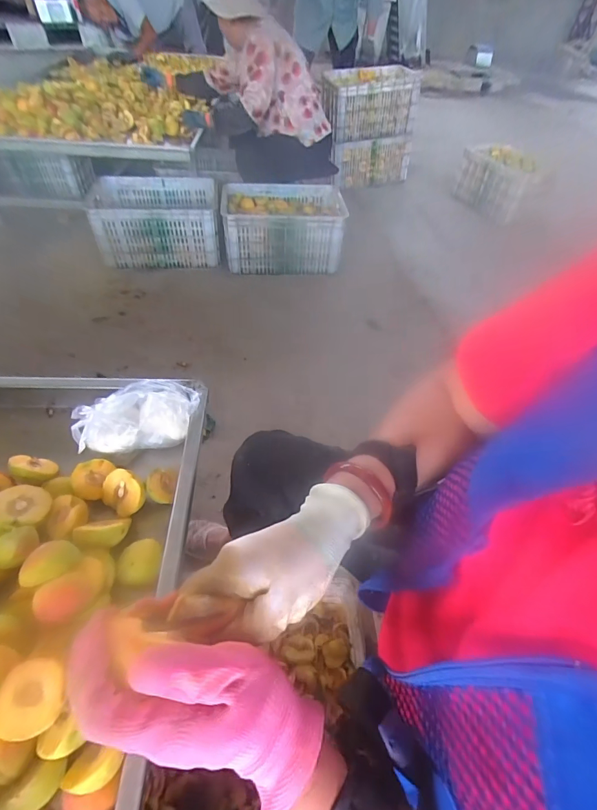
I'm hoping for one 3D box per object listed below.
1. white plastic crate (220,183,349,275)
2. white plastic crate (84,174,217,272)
[{"bbox_3d":[-0.062,-0.779,1.712,0.530,0.250,0.341,1,48,-3],"label":"white plastic crate"},{"bbox_3d":[-0.617,-0.806,1.704,0.531,0.254,0.353,-10,50,-13],"label":"white plastic crate"}]

